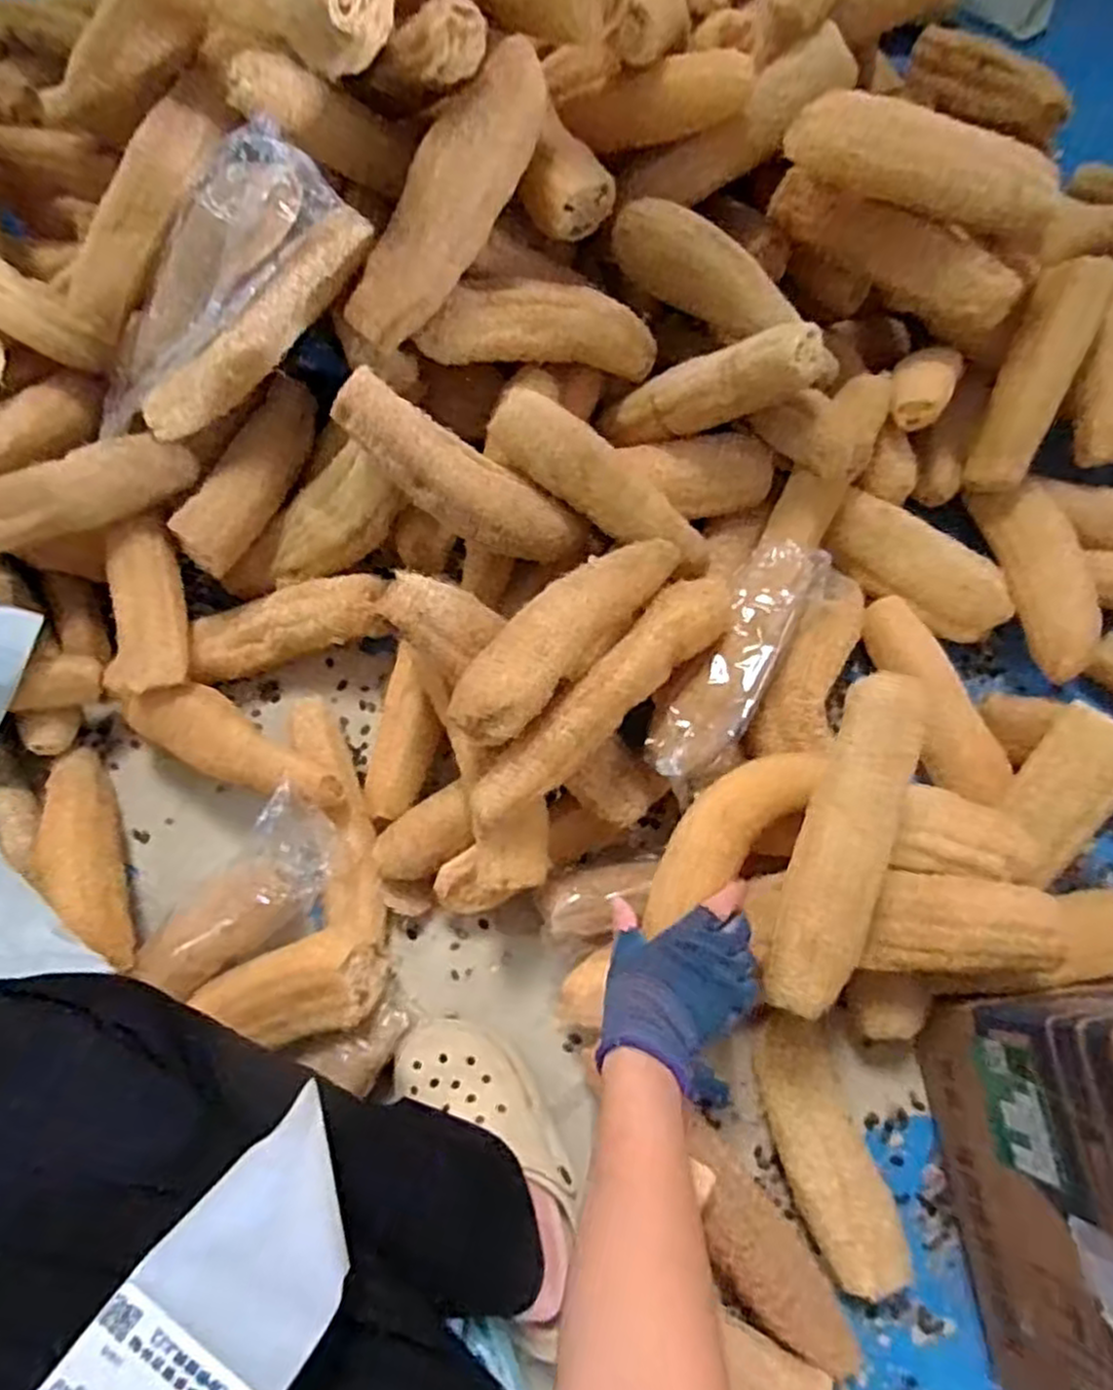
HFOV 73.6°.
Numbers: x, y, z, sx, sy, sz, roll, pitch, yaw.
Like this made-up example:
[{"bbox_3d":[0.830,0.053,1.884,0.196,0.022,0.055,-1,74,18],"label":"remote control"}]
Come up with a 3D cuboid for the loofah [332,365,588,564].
[{"bbox_3d":[-0.081,-0.189,0.656,0.243,0.049,0.082,30,73,-21],"label":"loofah"}]

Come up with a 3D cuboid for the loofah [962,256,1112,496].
[{"bbox_3d":[0.489,-0.327,0.745,0.080,0.062,0.250,22,96,7],"label":"loofah"}]

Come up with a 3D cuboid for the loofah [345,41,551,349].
[{"bbox_3d":[-0.096,-0.423,0.641,0.071,0.060,0.261,38,103,11],"label":"loofah"}]

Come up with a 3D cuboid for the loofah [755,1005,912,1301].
[{"bbox_3d":[0.223,0.379,0.631,0.071,0.064,0.204,-12,73,-4],"label":"loofah"}]

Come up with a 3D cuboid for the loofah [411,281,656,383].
[{"bbox_3d":[-0.012,-0.344,0.701,0.233,0.057,0.062,-5,72,-17],"label":"loofah"}]

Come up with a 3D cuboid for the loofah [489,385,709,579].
[{"bbox_3d":[0.042,-0.183,0.684,0.242,0.062,0.060,30,72,-25],"label":"loofah"}]

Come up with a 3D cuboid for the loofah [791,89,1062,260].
[{"bbox_3d":[0.341,-0.466,0.664,0.268,0.071,0.065,7,72,-14],"label":"loofah"}]

